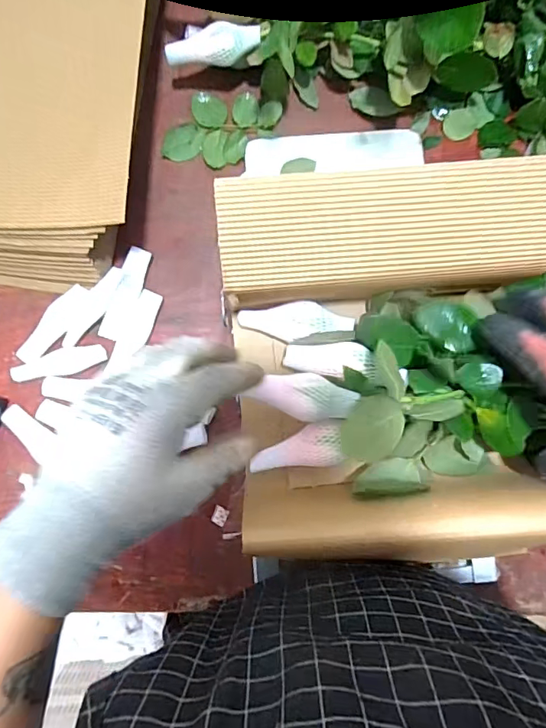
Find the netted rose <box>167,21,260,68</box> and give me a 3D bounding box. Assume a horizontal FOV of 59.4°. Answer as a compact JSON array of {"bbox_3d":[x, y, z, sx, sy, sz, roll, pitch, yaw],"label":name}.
[{"bbox_3d":[-0.053,-0.283,0.424,0.082,0.028,0.025,-3,85,-2],"label":"netted rose"}]

